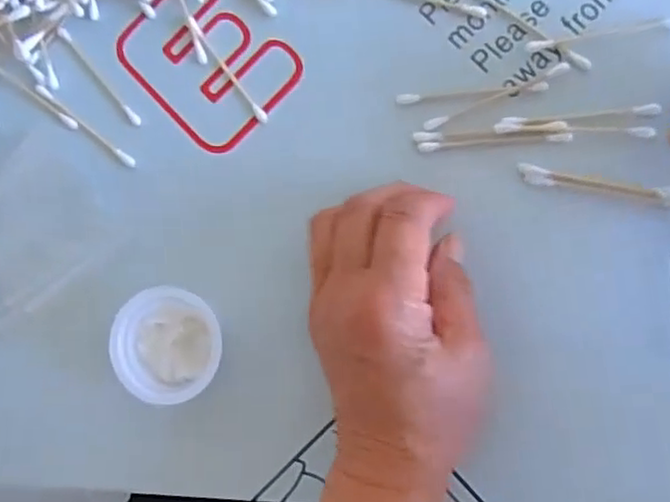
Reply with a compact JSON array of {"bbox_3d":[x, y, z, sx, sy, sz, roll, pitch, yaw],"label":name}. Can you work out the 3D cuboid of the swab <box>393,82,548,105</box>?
[{"bbox_3d":[0.068,-0.079,0.332,0.073,0.004,0.005,-3,85,8],"label":"swab"}]

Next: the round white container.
[{"bbox_3d":[-0.079,0.046,0.334,0.053,0.035,0.052,-1,85,8],"label":"round white container"}]

